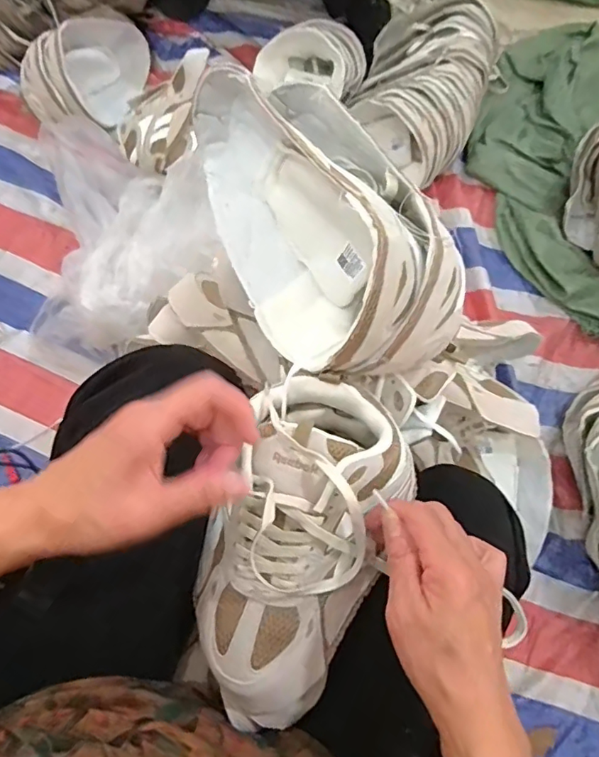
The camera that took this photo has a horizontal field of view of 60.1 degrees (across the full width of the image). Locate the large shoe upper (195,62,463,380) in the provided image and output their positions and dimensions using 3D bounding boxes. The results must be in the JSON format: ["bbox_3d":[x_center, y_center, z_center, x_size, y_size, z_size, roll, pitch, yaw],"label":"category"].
[{"bbox_3d":[0.006,-0.121,0.396,0.126,0.130,0.261,-31,74,-9],"label":"large shoe upper"}]

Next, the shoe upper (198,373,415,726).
[{"bbox_3d":[-0.003,0.128,0.382,0.130,0.074,0.249,16,86,6],"label":"shoe upper"}]

